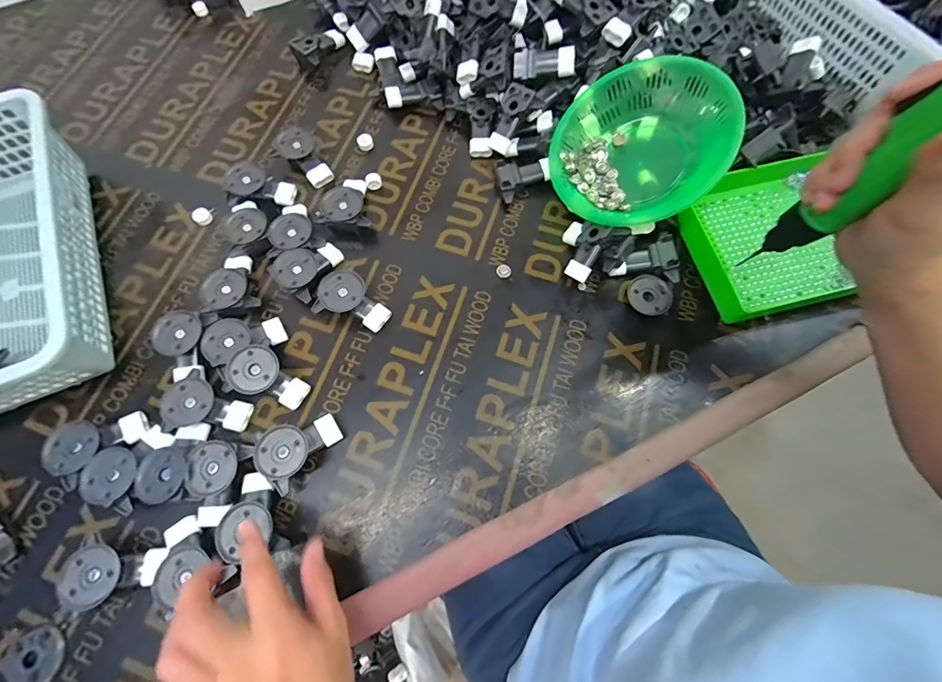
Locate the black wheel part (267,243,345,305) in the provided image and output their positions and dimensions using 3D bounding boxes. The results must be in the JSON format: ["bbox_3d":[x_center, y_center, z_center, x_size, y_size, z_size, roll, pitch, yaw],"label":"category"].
[{"bbox_3d":[-0.165,-0.073,0.399,0.045,0.035,0.065,21,72,8],"label":"black wheel part"}]

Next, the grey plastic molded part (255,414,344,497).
[{"bbox_3d":[-0.148,0.090,0.343,0.064,0.028,0.047,-40,75,-13],"label":"grey plastic molded part"}]

